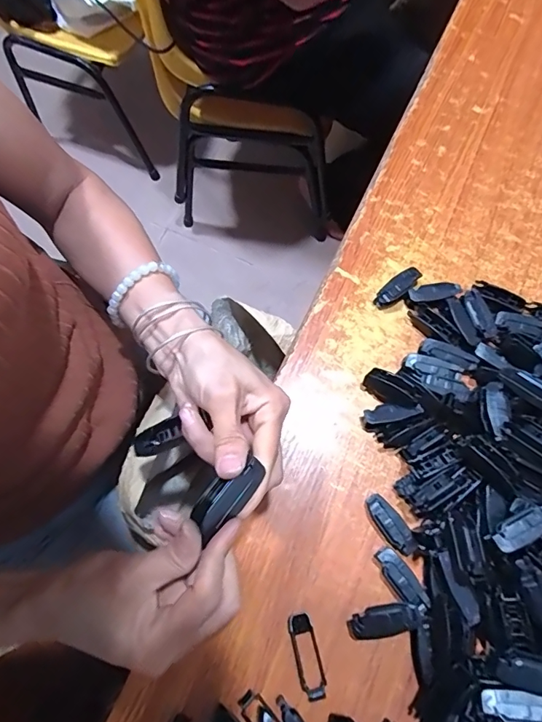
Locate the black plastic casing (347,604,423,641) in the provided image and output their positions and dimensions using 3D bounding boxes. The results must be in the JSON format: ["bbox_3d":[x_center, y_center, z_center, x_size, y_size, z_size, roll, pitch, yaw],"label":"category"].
[{"bbox_3d":[0.080,0.189,0.319,0.055,0.013,0.019,-22,72,15],"label":"black plastic casing"}]

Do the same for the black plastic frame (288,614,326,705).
[{"bbox_3d":[0.026,0.215,0.320,0.019,0.012,0.058,-15,72,-4],"label":"black plastic frame"}]

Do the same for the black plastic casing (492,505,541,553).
[{"bbox_3d":[0.178,0.118,0.311,0.046,0.012,0.017,-23,73,-7],"label":"black plastic casing"}]

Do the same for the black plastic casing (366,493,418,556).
[{"bbox_3d":[0.094,0.128,0.348,0.018,0.018,0.049,-33,74,-10],"label":"black plastic casing"}]

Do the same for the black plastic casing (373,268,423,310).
[{"bbox_3d":[0.119,-0.068,0.414,0.047,0.017,0.017,-41,76,-12],"label":"black plastic casing"}]

